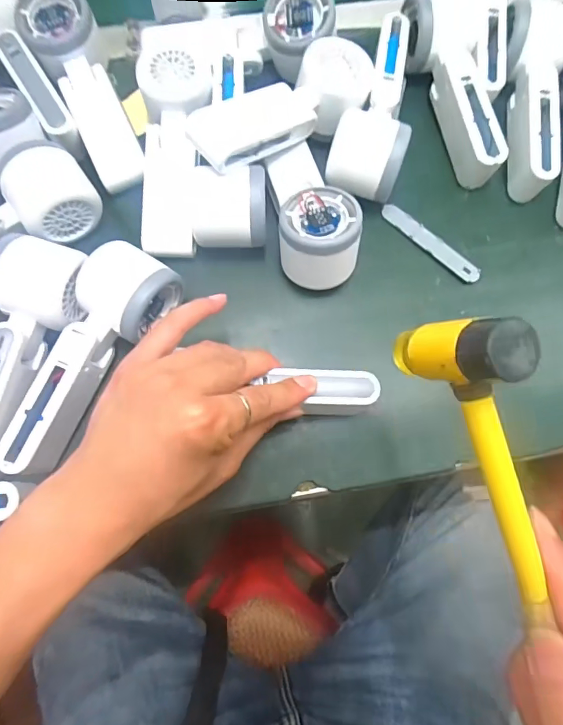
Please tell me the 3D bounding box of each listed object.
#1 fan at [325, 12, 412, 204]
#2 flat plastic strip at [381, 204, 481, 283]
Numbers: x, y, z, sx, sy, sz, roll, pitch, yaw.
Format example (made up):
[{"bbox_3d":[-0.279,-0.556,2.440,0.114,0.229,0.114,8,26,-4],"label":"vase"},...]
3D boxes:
[{"bbox_3d":[0.085,-0.209,0.383,0.054,0.055,0.168,19,75,3],"label":"fan"},{"bbox_3d":[0.122,-0.099,0.380,0.095,0.005,0.017,43,77,10],"label":"flat plastic strip"}]

